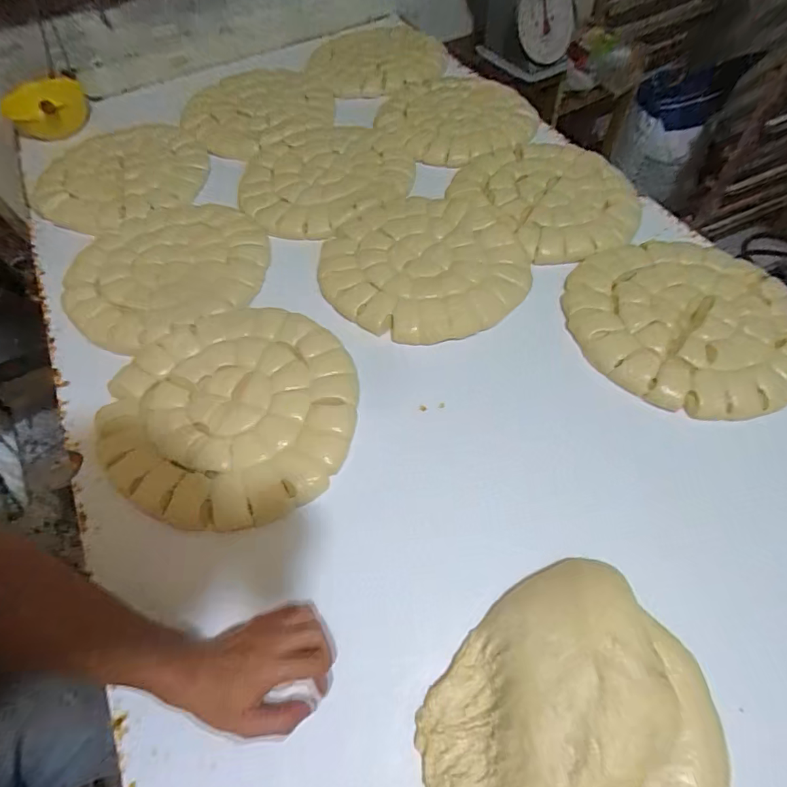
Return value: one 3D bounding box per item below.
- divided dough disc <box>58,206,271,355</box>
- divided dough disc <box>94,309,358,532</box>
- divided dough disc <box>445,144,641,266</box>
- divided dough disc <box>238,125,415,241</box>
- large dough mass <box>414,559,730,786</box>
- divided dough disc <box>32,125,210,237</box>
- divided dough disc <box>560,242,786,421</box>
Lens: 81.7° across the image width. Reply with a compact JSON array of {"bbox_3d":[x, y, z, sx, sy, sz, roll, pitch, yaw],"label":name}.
[{"bbox_3d":[-0.365,-0.203,0.732,0.312,0.021,0.278,-28,62,-13],"label":"divided dough disc"},{"bbox_3d":[-0.218,0.017,0.603,0.325,0.020,0.311,-1,59,2],"label":"divided dough disc"},{"bbox_3d":[0.266,-0.347,0.783,0.255,0.018,0.317,-32,63,-15],"label":"divided dough disc"},{"bbox_3d":[-0.122,-0.405,0.852,0.298,0.032,0.335,16,61,12],"label":"divided dough disc"},{"bbox_3d":[0.158,0.295,0.397,0.264,0.061,0.217,-38,65,-18],"label":"large dough mass"},{"bbox_3d":[-0.517,-0.411,0.862,0.306,0.045,0.289,-1,59,2],"label":"divided dough disc"},{"bbox_3d":[0.405,-0.107,0.632,0.307,0.034,0.279,30,65,19],"label":"divided dough disc"}]

